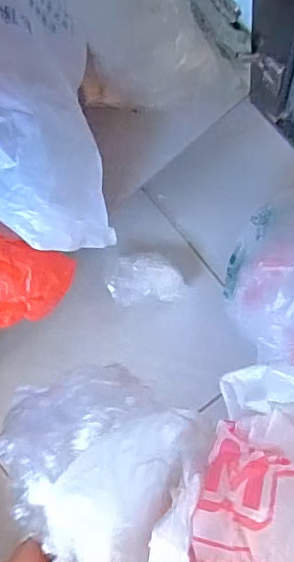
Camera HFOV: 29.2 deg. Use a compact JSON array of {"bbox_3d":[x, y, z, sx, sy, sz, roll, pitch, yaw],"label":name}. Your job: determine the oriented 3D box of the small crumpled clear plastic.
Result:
[{"bbox_3d":[0.003,-0.004,0.729,0.094,0.047,0.062,-4,90,9],"label":"small crumpled clear plastic"}]

